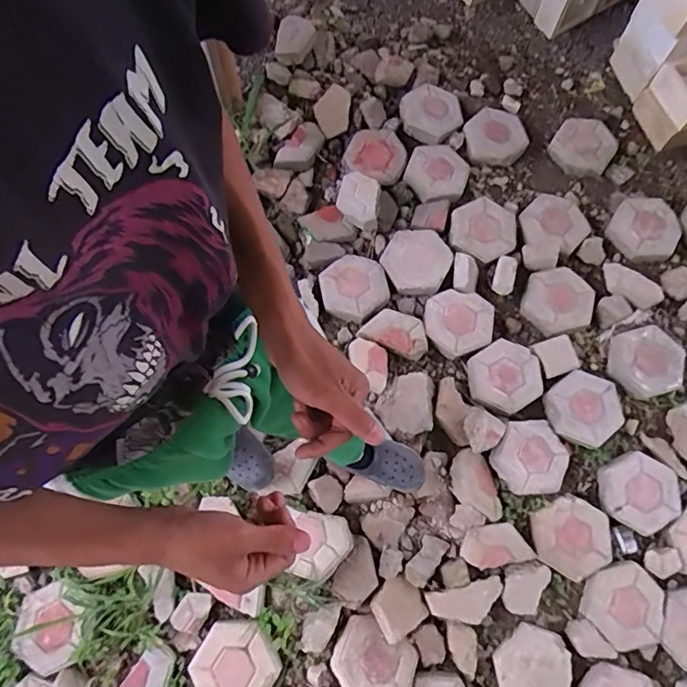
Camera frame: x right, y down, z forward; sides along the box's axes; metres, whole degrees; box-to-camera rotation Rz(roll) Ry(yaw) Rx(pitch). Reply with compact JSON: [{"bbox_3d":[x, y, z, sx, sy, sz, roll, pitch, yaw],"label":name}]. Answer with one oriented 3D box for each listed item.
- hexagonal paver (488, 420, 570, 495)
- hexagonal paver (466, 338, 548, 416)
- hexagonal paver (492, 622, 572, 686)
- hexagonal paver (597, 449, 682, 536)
[{"bbox_3d":[0.535,0.320,1.472,0.214,0.050,0.214,39,76,11],"label":"hexagonal paver"},{"bbox_3d":[0.477,0.094,1.538,0.209,0.052,0.198,-34,77,-10],"label":"hexagonal paver"},{"bbox_3d":[0.484,0.841,1.342,0.196,0.048,0.212,6,74,1],"label":"hexagonal paver"},{"bbox_3d":[0.810,0.407,1.431,0.214,0.041,0.196,33,75,9],"label":"hexagonal paver"}]

